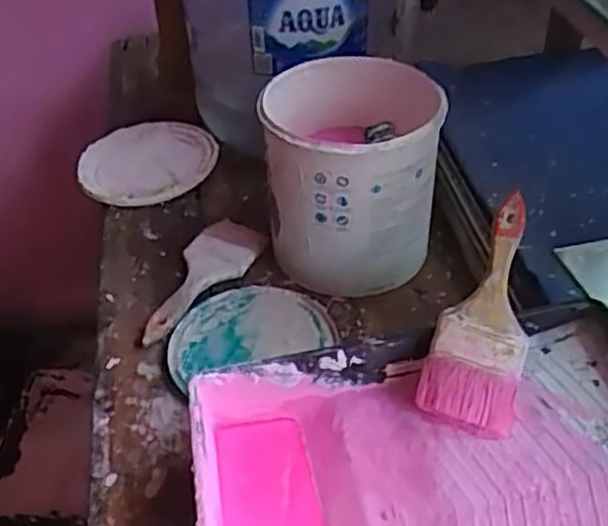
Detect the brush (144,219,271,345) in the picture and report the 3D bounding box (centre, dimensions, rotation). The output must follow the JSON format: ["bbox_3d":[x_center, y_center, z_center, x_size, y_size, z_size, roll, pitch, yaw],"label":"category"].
[{"bbox_3d":[-0.106,0.012,0.777,0.066,0.022,0.197,14,45,18],"label":"brush"}]

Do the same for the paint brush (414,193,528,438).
[{"bbox_3d":[0.149,0.039,0.597,0.072,0.023,0.193,13,70,17],"label":"paint brush"}]

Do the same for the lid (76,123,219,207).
[{"bbox_3d":[-0.204,-0.132,0.948,0.172,0.017,0.171,-2,42,2],"label":"lid"}]

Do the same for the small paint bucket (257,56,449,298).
[{"bbox_3d":[0.048,-0.087,0.758,0.163,0.189,0.155,-2,42,2],"label":"small paint bucket"}]

